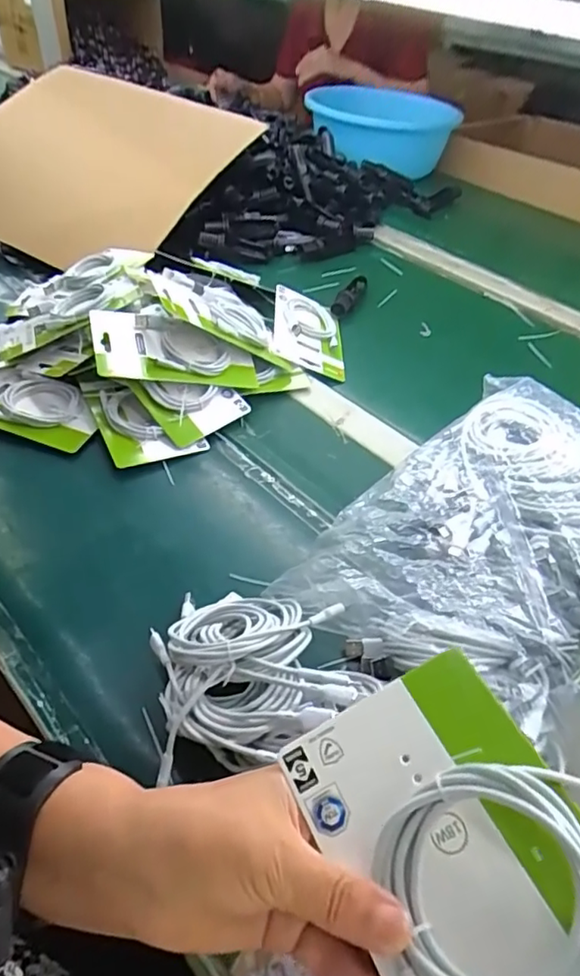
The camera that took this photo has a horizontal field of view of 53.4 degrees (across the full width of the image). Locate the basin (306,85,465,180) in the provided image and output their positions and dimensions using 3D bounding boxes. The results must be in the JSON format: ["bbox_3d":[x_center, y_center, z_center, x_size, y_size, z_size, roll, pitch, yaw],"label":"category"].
[{"bbox_3d":[0.192,-0.797,1.270,0.298,0.127,0.292,3,44,-3],"label":"basin"}]

